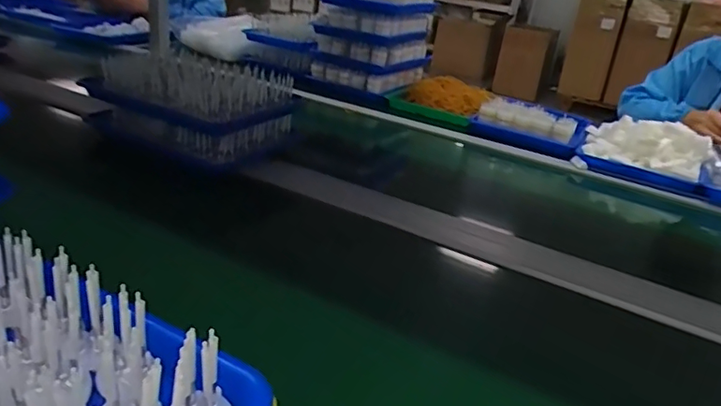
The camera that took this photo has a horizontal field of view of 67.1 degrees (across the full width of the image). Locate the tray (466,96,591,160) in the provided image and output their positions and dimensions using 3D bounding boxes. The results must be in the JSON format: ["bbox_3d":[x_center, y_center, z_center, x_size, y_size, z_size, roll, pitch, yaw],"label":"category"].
[{"bbox_3d":[0.398,-0.185,1.286,0.249,0.081,0.157,19,28,24],"label":"tray"}]

